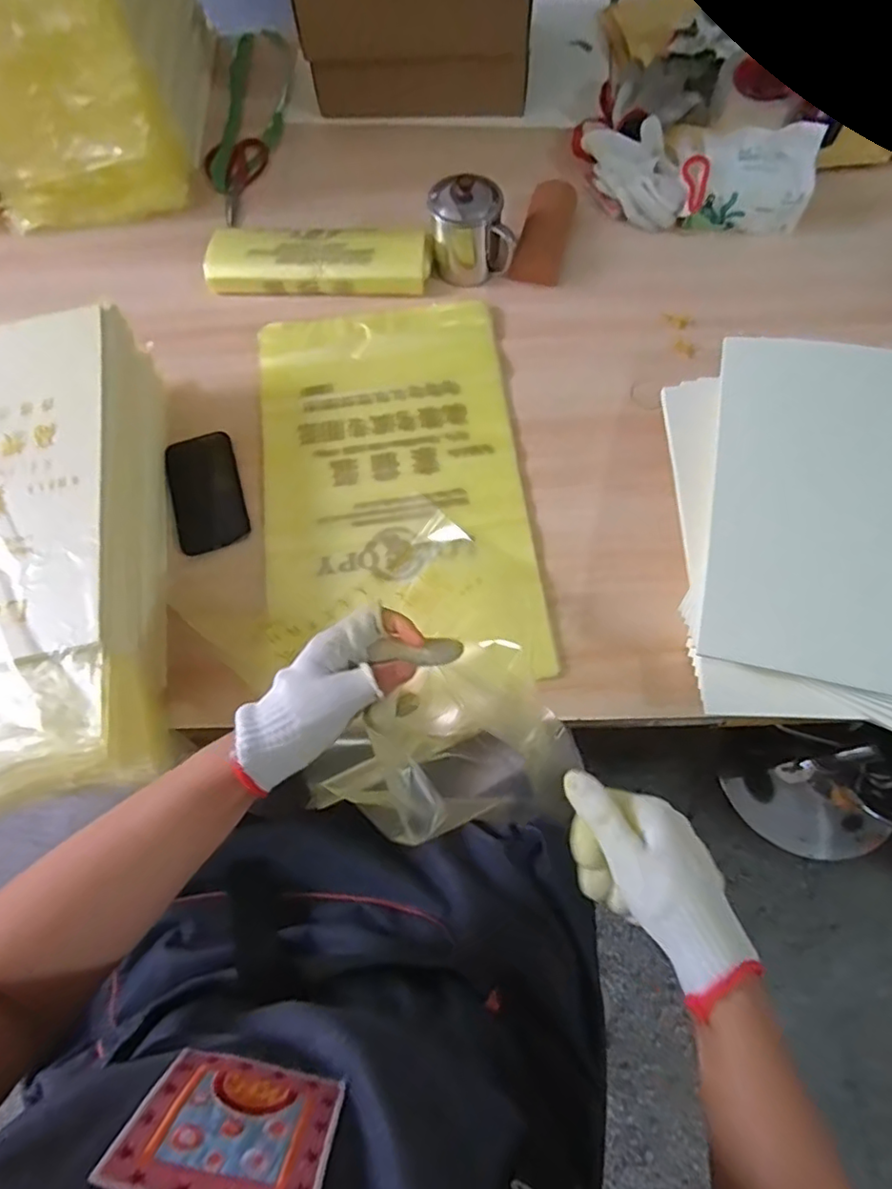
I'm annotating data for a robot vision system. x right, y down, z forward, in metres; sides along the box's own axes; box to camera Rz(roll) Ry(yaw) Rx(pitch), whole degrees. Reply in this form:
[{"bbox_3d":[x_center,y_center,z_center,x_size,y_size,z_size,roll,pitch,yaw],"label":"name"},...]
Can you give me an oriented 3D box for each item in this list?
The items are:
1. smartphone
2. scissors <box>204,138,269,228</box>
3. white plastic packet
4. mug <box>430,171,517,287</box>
[{"bbox_3d":[-0.278,-0.119,0.678,0.079,0.009,0.156,-17,68,-7],"label":"smartphone"},{"bbox_3d":[-0.328,-0.640,0.909,0.095,0.013,0.201,-3,68,2],"label":"scissors"},{"bbox_3d":[0.413,-0.556,0.796,0.148,0.103,0.076,3,67,1],"label":"white plastic packet"},{"bbox_3d":[0.033,-0.476,0.770,0.098,0.098,0.078,-15,68,-6],"label":"mug"}]

